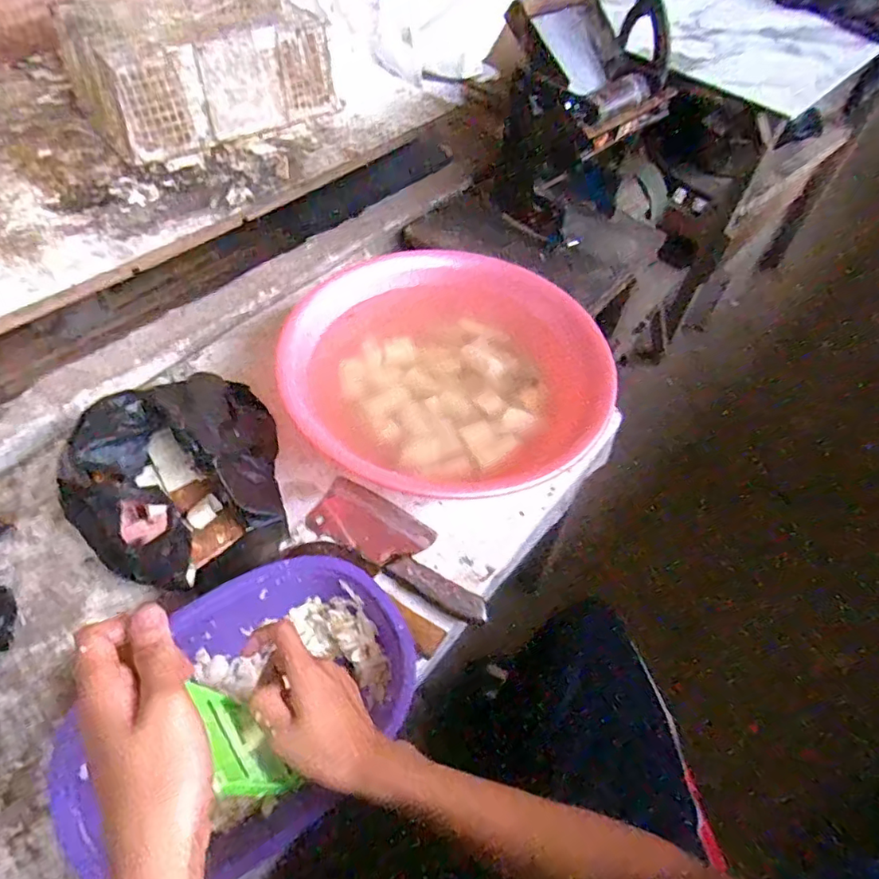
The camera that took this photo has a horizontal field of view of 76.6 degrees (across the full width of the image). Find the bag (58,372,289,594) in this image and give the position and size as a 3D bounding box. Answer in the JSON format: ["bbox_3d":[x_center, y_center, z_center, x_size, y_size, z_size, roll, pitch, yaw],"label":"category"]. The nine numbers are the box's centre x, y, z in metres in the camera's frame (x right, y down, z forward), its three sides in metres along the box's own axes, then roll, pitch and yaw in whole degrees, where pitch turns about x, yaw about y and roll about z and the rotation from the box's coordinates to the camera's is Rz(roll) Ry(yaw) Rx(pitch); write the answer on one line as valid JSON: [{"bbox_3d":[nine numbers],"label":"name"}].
[{"bbox_3d":[-0.296,0.026,0.630,0.207,0.129,0.254,-11,56,-11],"label":"bag"}]

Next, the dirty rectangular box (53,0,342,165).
[{"bbox_3d":[-0.485,-0.752,1.109,0.440,0.170,0.321,-33,62,-24],"label":"dirty rectangular box"}]

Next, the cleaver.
[{"bbox_3d":[-0.042,0.125,0.656,0.240,0.025,0.079,29,58,16],"label":"cleaver"}]

